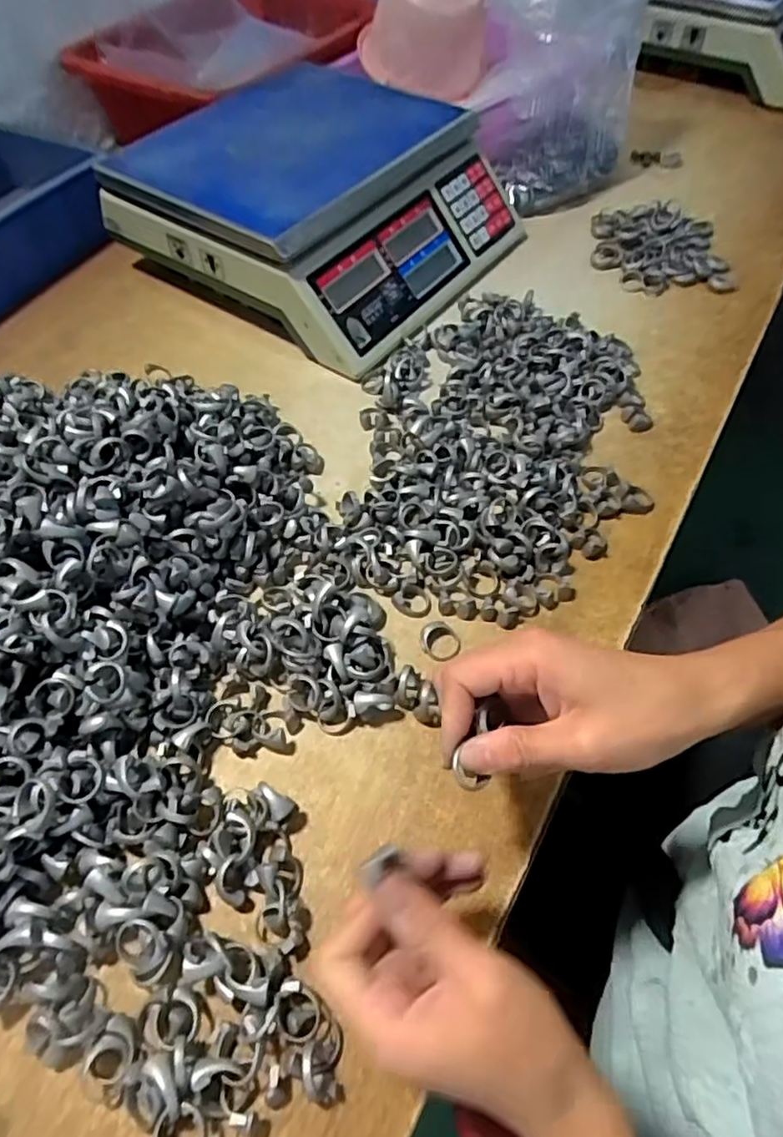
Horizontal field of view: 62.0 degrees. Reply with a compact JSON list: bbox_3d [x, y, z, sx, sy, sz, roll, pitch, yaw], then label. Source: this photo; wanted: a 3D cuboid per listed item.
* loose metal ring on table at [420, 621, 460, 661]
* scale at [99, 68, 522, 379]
[{"bbox_3d":[0.030,0.044,0.410,0.024,0.008,0.025,-1,55,1],"label":"loose metal ring on table"},{"bbox_3d":[-0.063,-0.353,0.627,0.296,0.118,0.288,30,62,20],"label":"scale"}]

